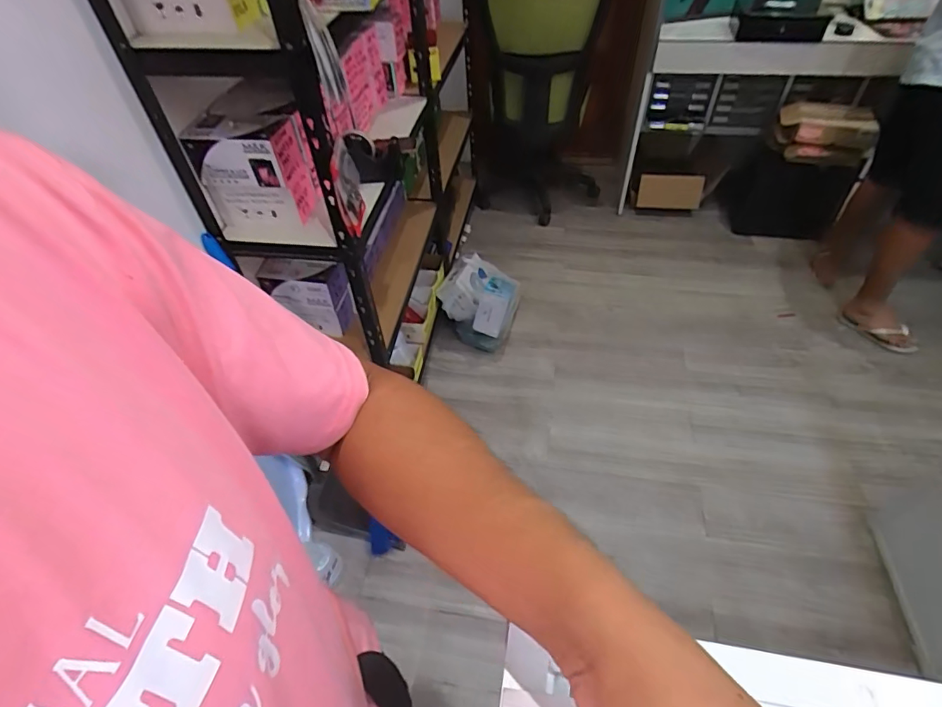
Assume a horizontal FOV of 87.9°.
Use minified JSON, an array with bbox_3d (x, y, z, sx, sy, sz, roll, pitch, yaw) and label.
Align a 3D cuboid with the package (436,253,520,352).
[{"bbox_3d":[0.043,-0.187,1.859,0.260,0.262,0.233,17,51,18],"label":"package"}]

